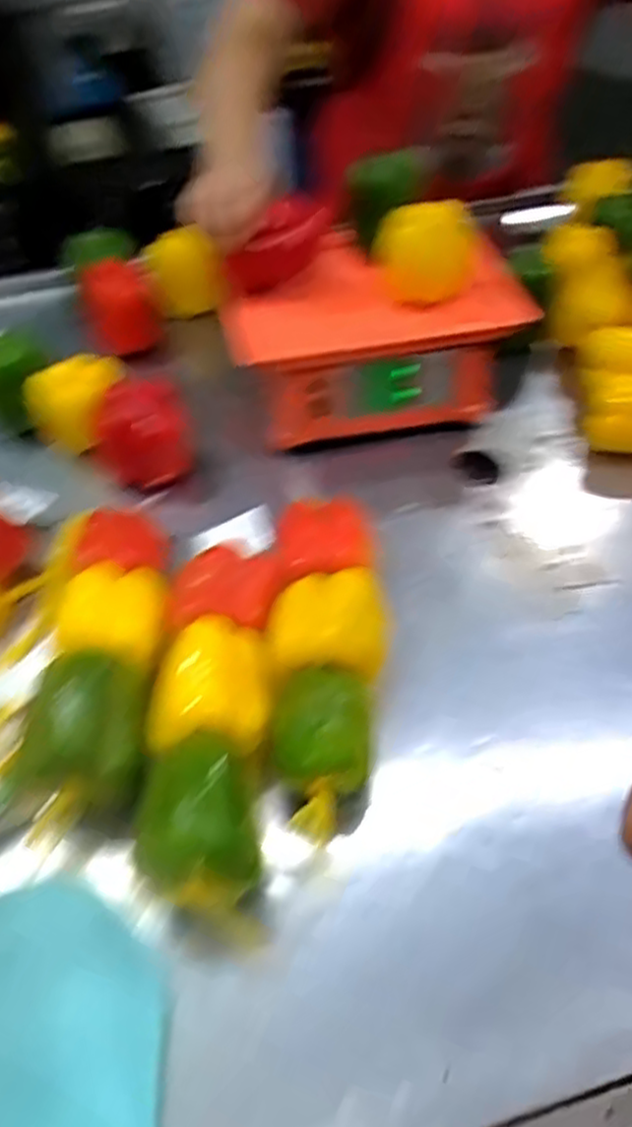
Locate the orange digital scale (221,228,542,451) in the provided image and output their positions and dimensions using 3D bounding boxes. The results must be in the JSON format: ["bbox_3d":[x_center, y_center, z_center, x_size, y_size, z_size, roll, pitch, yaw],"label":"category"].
[{"bbox_3d":[0.060,-0.250,0.844,0.295,0.140,0.207,-5,49,-1],"label":"orange digital scale"}]

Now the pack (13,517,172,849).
[{"bbox_3d":[-0.172,0.087,0.596,0.091,0.068,0.238,-1,49,2],"label":"pack"}]

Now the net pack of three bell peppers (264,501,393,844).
[{"bbox_3d":[0.011,0.074,0.598,0.086,0.087,0.262,-2,49,1],"label":"net pack of three bell peppers"}]

